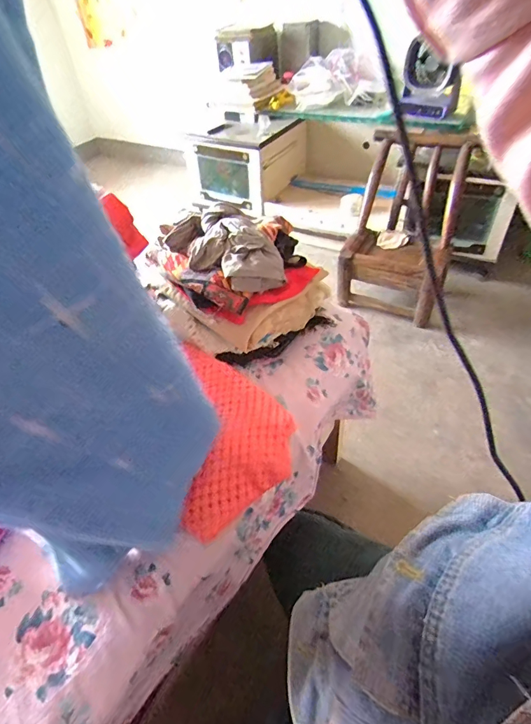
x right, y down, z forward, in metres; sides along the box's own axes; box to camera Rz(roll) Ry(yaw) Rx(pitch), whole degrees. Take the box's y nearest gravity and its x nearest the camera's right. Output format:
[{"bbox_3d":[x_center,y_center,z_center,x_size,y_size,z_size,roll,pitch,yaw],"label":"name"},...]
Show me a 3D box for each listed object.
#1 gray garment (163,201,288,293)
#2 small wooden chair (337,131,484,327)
[{"bbox_3d":[-0.062,-0.175,0.632,0.115,0.058,0.199,-31,50,-24],"label":"gray garment"},{"bbox_3d":[0.499,-0.481,1.499,0.352,0.497,0.400,18,49,21],"label":"small wooden chair"}]

